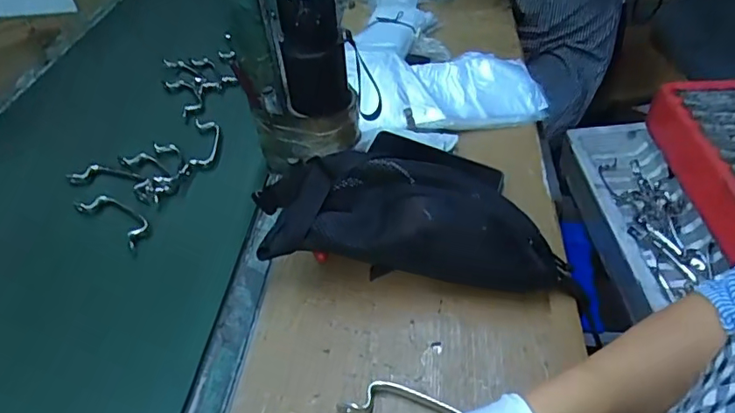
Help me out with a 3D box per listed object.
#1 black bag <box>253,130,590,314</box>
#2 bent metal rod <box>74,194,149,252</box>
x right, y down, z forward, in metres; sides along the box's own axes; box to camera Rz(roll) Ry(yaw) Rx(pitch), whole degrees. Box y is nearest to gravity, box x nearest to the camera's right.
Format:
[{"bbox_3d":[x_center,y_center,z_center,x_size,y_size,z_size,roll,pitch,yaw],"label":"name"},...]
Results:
[{"bbox_3d":[0.046,0.009,0.549,0.325,0.104,0.125,2,43,10],"label":"black bag"},{"bbox_3d":[-0.312,0.010,0.650,0.115,0.019,0.043,23,50,28],"label":"bent metal rod"}]

